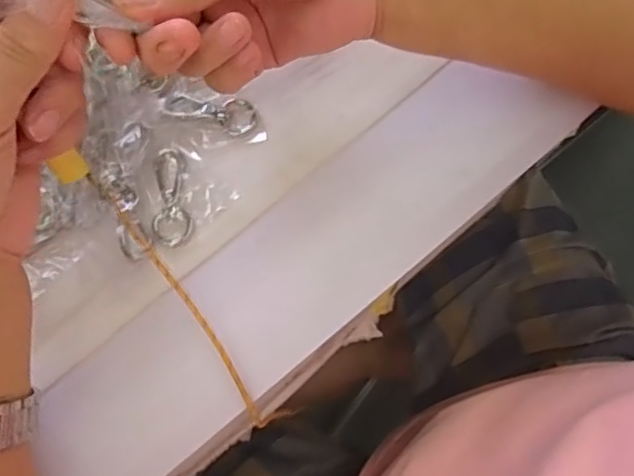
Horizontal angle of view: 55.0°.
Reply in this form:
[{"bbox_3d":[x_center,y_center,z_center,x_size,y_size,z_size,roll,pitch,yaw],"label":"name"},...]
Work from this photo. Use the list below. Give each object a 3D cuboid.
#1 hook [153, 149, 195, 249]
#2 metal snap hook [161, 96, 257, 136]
[{"bbox_3d":[-0.085,-0.023,0.352,0.023,0.004,0.058,-12,77,-2],"label":"hook"},{"bbox_3d":[-0.063,-0.078,0.363,0.055,0.004,0.021,16,78,5],"label":"metal snap hook"}]

